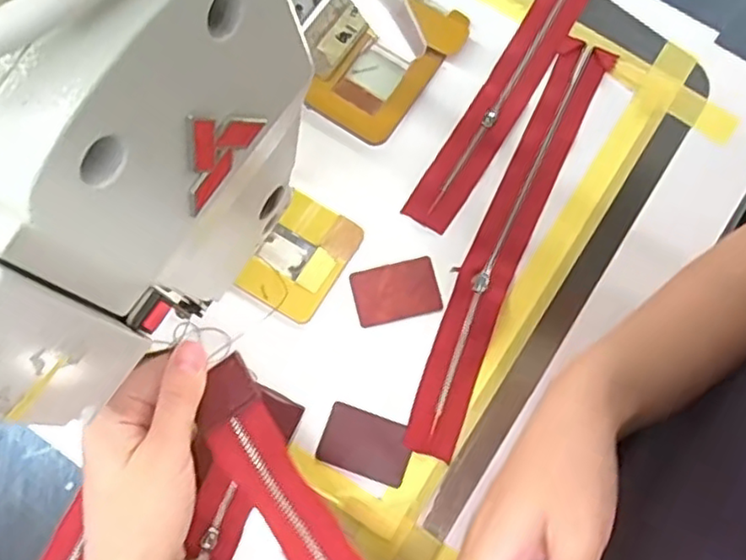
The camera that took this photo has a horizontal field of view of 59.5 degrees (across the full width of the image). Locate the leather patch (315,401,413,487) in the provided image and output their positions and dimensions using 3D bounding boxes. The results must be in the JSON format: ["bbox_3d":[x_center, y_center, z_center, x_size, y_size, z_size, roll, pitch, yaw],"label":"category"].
[{"bbox_3d":[-0.003,0.095,0.380,0.051,0.005,0.035,20,76,4],"label":"leather patch"}]

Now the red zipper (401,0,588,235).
[{"bbox_3d":[0.109,-0.160,0.445,0.034,0.008,0.296,30,76,9],"label":"red zipper"}]

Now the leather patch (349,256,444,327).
[{"bbox_3d":[0.014,0.007,0.399,0.051,0.004,0.035,-13,76,-4],"label":"leather patch"}]

